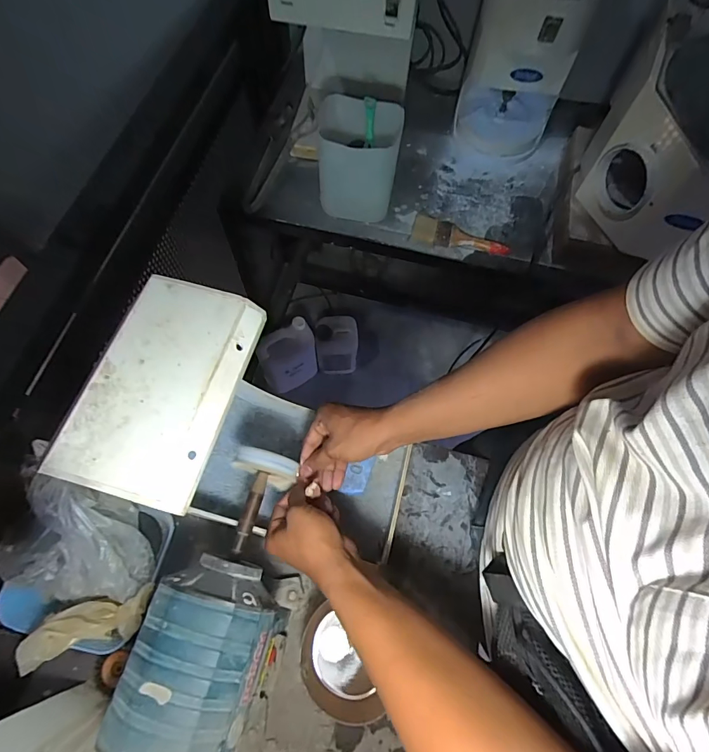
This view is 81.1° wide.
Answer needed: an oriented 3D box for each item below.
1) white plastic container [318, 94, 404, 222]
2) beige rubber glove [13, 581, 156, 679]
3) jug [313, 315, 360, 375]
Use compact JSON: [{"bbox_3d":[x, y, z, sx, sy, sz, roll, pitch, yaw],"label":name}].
[{"bbox_3d":[0.008,-0.412,0.807,0.150,0.174,0.126,-2,66,-3],"label":"white plastic container"},{"bbox_3d":[-0.323,0.306,0.511,0.146,0.051,0.053,-16,67,-9],"label":"beige rubber glove"},{"bbox_3d":[-0.061,-0.104,1.431,0.138,0.195,0.123,-5,66,-5],"label":"jug"}]

